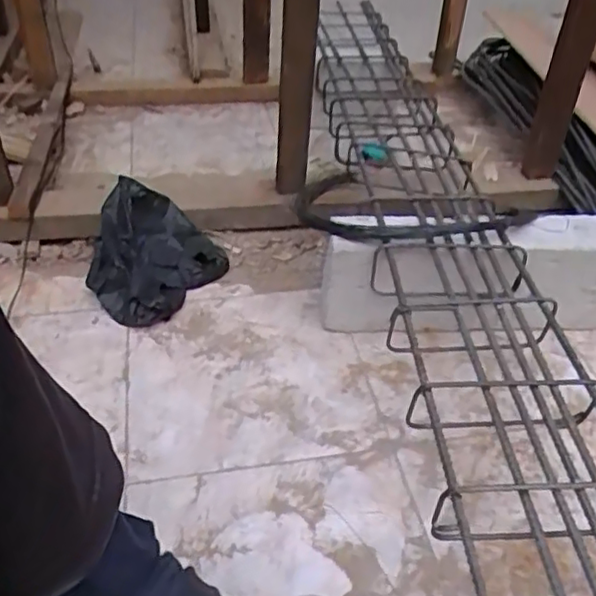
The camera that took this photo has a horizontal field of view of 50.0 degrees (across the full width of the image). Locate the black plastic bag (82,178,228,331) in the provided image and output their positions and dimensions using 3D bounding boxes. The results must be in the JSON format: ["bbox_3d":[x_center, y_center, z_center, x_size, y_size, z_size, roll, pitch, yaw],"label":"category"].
[{"bbox_3d":[-0.280,-0.096,1.273,0.271,0.127,0.313,-10,40,-14],"label":"black plastic bag"}]

